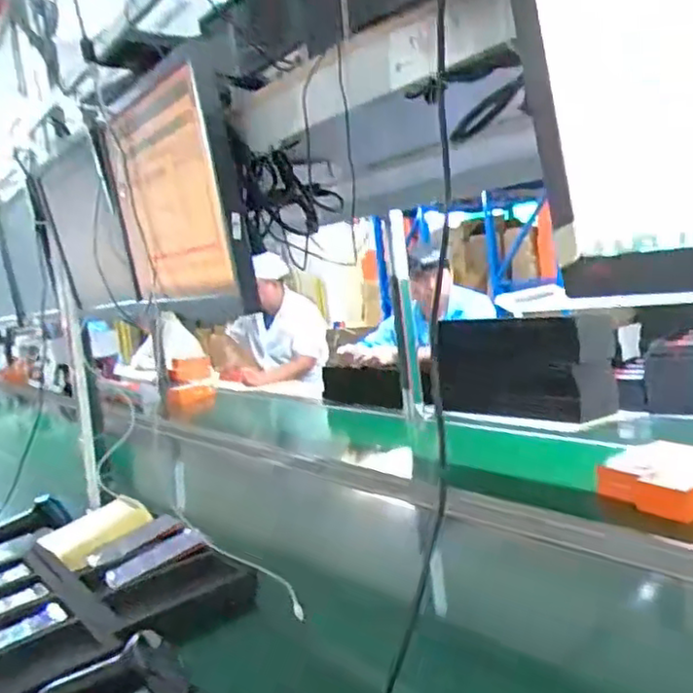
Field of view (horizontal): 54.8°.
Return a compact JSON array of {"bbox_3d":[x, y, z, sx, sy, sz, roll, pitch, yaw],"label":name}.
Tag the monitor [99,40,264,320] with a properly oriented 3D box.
[{"bbox_3d":[-0.248,-0.213,0.911,0.044,0.326,0.366,-21,20,-37],"label":"monitor"}]

